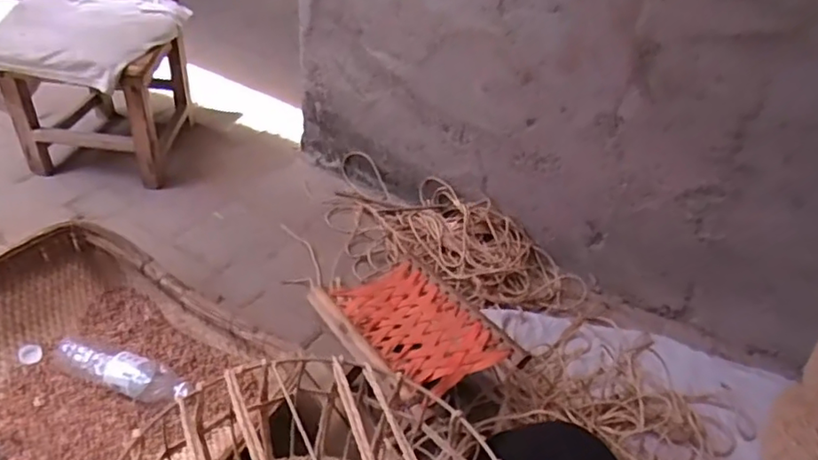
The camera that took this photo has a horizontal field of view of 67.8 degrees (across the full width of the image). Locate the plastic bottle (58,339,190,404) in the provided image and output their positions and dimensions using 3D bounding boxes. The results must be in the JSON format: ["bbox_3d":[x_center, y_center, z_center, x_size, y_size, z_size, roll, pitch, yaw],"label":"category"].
[{"bbox_3d":[-0.468,0.224,0.963,0.241,0.055,0.059,12,40,7],"label":"plastic bottle"}]

